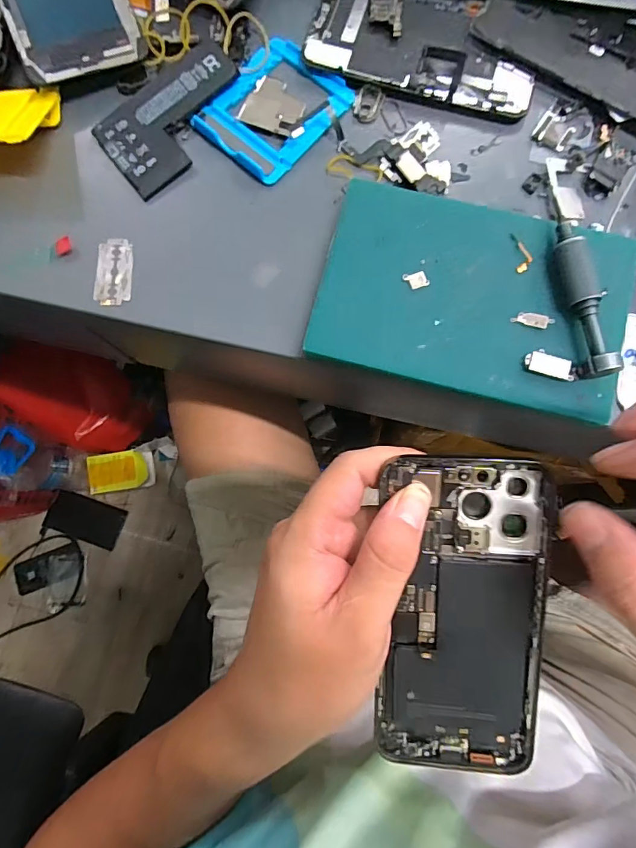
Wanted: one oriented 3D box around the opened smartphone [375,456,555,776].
[{"bbox_3d":[0.069,0.094,0.213,0.075,0.012,0.158,4,99,2],"label":"opened smartphone"}]

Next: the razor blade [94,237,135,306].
[{"bbox_3d":[-0.122,-0.092,0.266,0.023,0.004,0.043,0,80,1],"label":"razor blade"}]

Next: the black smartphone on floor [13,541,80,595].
[{"bbox_3d":[-0.574,0.310,0.952,0.142,0.012,0.068,-22,81,-3],"label":"black smartphone on floor"}]

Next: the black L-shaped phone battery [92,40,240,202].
[{"bbox_3d":[-0.090,-0.193,0.275,0.096,0.011,0.061,-43,82,-6],"label":"black L-shaped phone battery"}]

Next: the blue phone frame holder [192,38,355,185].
[{"bbox_3d":[-0.027,-0.197,0.275,0.068,0.008,0.085,40,83,7],"label":"blue phone frame holder"}]

